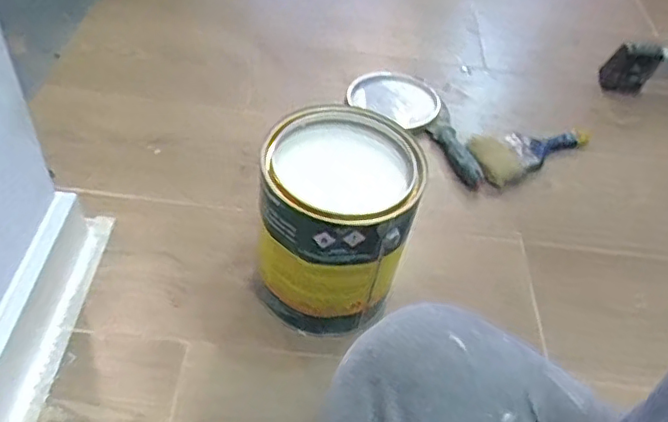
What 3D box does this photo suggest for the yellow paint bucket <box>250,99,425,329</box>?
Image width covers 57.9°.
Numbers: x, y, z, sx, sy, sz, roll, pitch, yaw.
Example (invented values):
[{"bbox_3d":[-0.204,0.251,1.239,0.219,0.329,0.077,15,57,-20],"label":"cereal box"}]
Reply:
[{"bbox_3d":[-0.002,0.019,0.662,0.158,0.202,0.158,11,47,1],"label":"yellow paint bucket"}]

